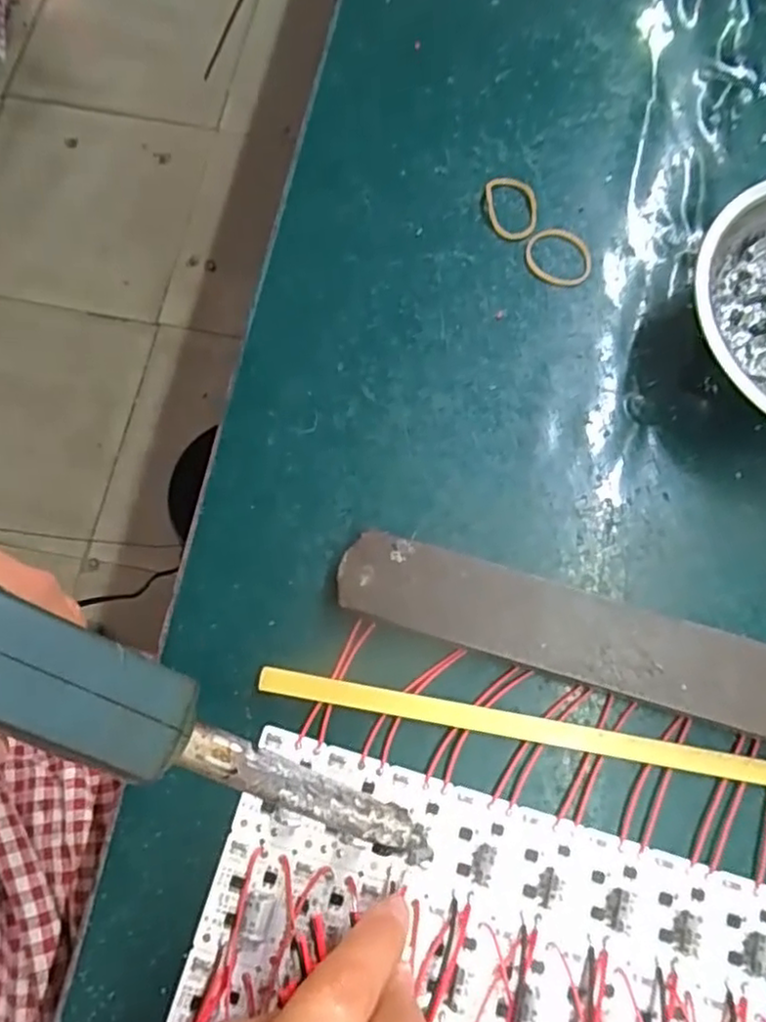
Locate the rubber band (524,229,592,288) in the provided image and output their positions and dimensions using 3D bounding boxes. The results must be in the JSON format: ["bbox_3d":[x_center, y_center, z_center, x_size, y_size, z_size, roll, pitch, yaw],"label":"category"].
[{"bbox_3d":[0.084,-0.121,0.318,0.032,0.004,0.028,41,77,9],"label":"rubber band"}]

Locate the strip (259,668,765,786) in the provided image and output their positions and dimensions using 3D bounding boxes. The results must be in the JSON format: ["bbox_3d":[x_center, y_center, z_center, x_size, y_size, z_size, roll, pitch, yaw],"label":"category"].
[{"bbox_3d":[0.107,0.093,0.259,0.308,0.004,0.011,11,77,1],"label":"strip"}]

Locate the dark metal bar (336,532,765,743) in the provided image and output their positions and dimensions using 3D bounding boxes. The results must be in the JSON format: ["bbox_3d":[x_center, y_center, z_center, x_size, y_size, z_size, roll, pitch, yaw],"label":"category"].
[{"bbox_3d":[0.081,0.052,0.264,0.198,0.017,0.035,16,75,3],"label":"dark metal bar"}]

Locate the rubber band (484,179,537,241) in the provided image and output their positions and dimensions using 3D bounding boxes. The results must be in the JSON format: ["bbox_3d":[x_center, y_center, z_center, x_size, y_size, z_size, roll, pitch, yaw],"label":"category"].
[{"bbox_3d":[0.063,-0.147,0.325,0.024,0.004,0.035,-5,75,-3],"label":"rubber band"}]

